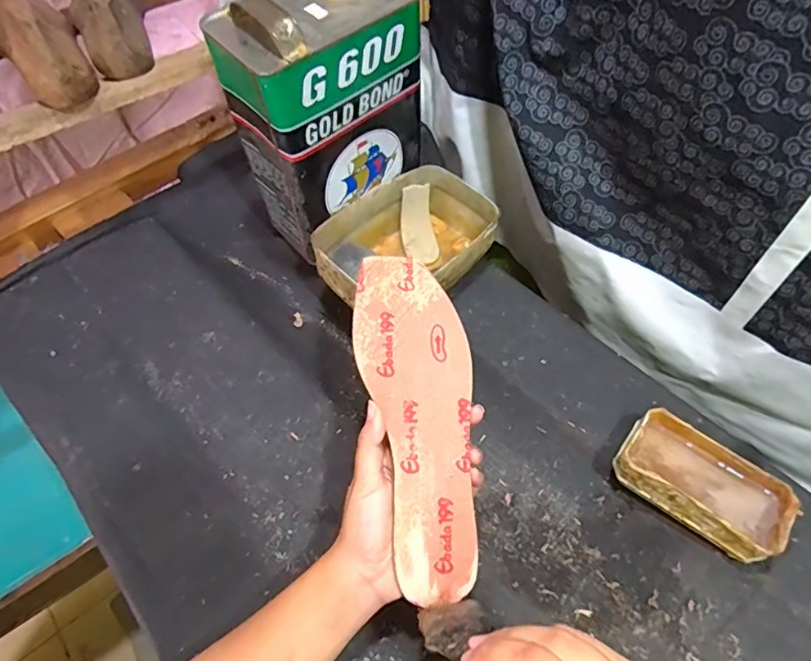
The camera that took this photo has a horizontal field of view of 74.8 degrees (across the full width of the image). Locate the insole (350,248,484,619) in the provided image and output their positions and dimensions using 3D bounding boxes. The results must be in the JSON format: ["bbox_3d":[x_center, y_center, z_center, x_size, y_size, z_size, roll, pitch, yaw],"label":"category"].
[{"bbox_3d":[0.011,0.060,0.368,0.073,0.015,0.235,-8,77,-4],"label":"insole"}]

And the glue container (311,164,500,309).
[{"bbox_3d":[0.005,-0.090,0.562,0.190,0.070,0.127,-39,64,-22],"label":"glue container"}]

